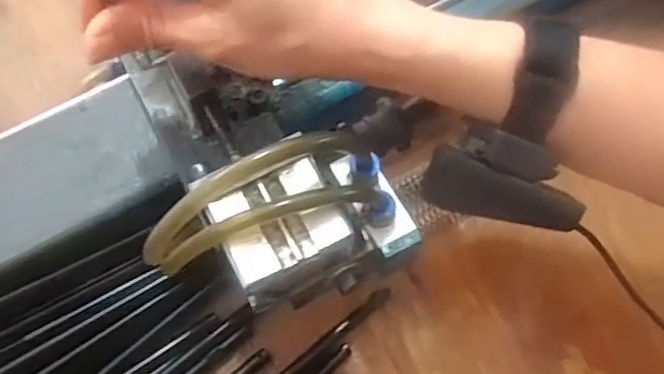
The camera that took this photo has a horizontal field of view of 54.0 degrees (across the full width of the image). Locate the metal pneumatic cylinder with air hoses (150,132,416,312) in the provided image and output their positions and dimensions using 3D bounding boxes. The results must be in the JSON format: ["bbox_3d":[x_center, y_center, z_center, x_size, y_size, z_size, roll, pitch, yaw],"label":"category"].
[{"bbox_3d":[-0.020,0.020,0.292,0.115,0.056,0.061,-19,71,-7],"label":"metal pneumatic cylinder with air hoses"}]

